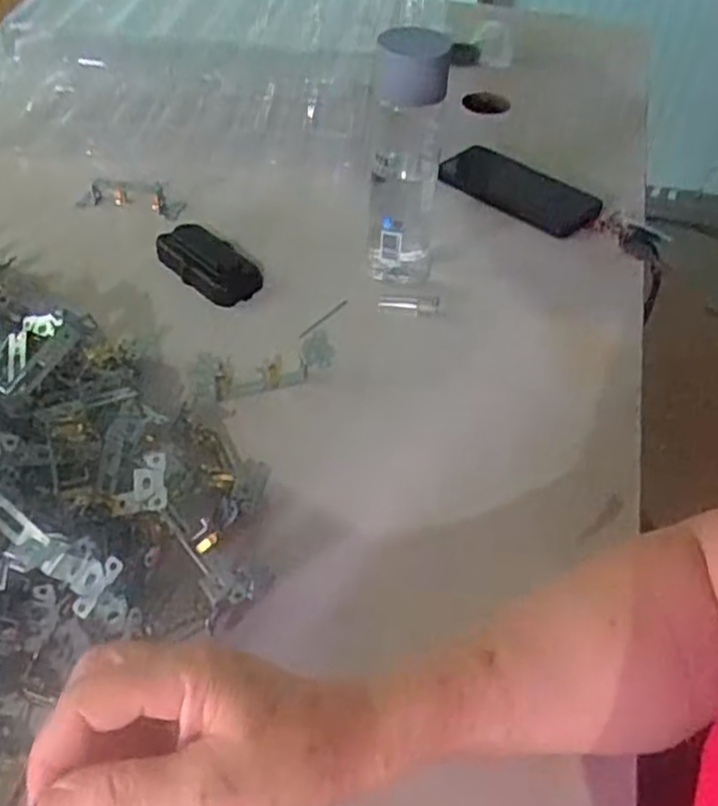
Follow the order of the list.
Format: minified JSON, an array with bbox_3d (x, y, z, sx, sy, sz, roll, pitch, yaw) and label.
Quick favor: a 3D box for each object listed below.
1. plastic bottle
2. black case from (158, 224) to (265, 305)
[{"bbox_3d":[0.038,-0.194,0.594,0.062,0.203,0.063,4,47,2],"label":"plastic bottle"},{"bbox_3d":[-0.136,-0.125,0.648,0.111,0.019,0.050,35,55,27],"label":"black case"}]

